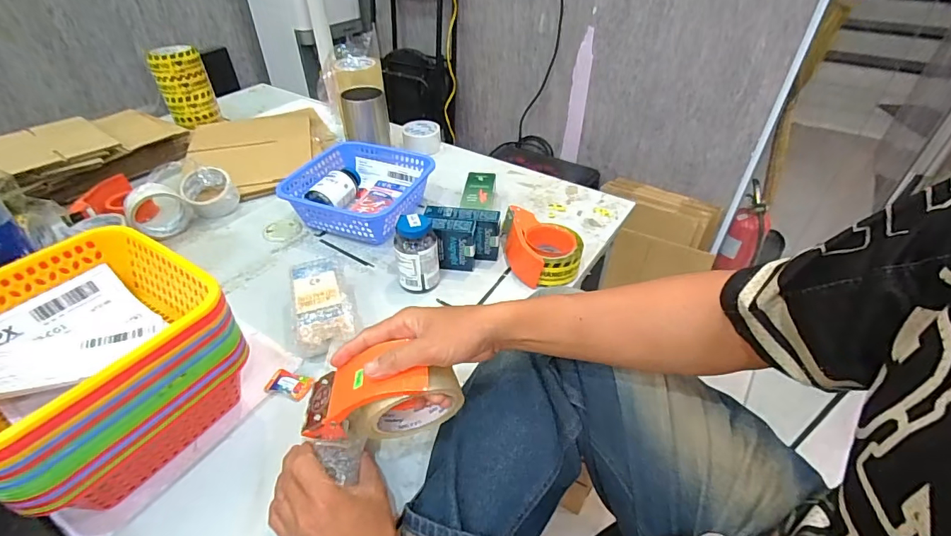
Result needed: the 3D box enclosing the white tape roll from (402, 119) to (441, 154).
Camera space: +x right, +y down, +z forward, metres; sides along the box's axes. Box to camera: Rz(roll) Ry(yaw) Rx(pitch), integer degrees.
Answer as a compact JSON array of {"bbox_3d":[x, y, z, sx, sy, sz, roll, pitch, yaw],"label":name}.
[{"bbox_3d":[-0.127,-0.308,1.050,0.087,0.043,0.077,-8,41,-9],"label":"white tape roll"}]

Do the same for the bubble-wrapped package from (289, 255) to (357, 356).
[{"bbox_3d":[-0.211,0.056,0.623,0.078,0.070,0.139,-13,43,-15],"label":"bubble-wrapped package"}]

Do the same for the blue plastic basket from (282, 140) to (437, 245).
[{"bbox_3d":[-0.222,-0.142,0.835,0.222,0.079,0.226,19,44,21],"label":"blue plastic basket"}]

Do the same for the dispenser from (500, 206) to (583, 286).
[{"bbox_3d":[0.109,-0.037,0.734,0.120,0.065,0.135,0,41,0],"label":"dispenser"}]

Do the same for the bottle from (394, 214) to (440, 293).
[{"bbox_3d":[-0.087,-0.021,0.677,0.064,0.116,0.058,-8,41,-9],"label":"bottle"}]

